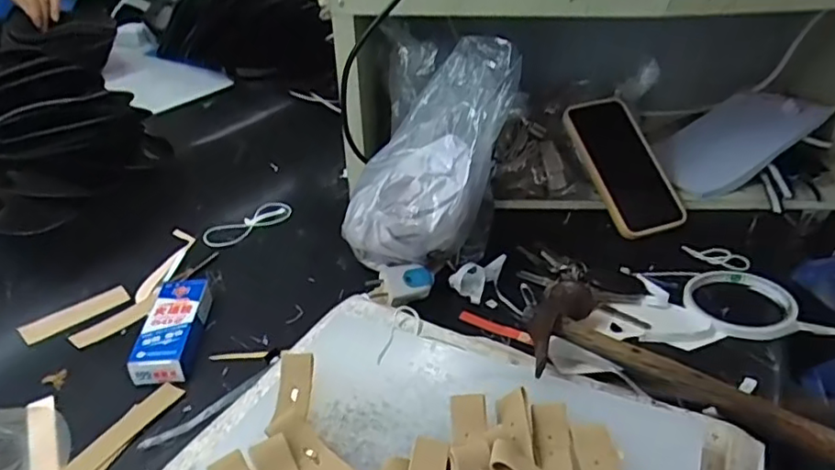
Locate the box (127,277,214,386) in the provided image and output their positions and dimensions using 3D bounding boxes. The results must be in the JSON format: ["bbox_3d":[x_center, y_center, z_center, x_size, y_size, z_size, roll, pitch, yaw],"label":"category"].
[{"bbox_3d":[-0.202,0.074,0.511,0.038,0.022,0.111,-3,32,-3],"label":"box"}]

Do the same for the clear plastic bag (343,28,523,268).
[{"bbox_3d":[0.019,-0.080,0.574,0.140,0.096,0.245,6,62,18],"label":"clear plastic bag"}]

